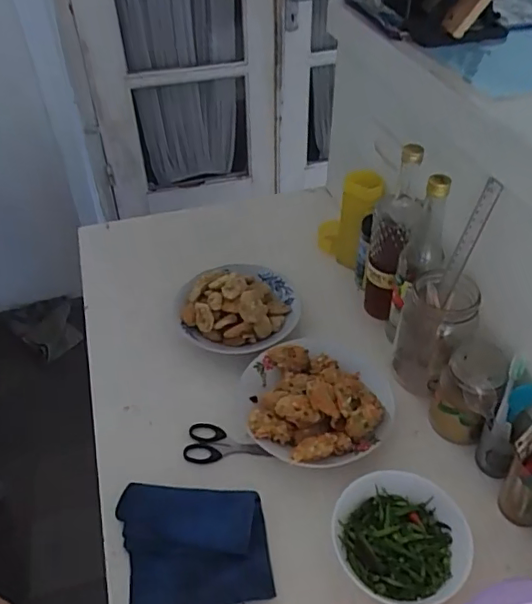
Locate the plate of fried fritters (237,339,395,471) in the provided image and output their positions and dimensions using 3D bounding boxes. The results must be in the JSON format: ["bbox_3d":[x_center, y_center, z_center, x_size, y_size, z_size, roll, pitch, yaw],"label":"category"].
[{"bbox_3d":[0.072,0.120,0.742,0.213,0.054,0.199,-24,47,-22],"label":"plate of fried fritters"}]

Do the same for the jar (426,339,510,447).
[{"bbox_3d":[0.252,0.109,0.708,0.080,0.128,0.073,-1,43,1],"label":"jar"}]

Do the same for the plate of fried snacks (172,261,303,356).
[{"bbox_3d":[-0.043,-0.005,0.870,0.188,0.062,0.185,-1,43,1],"label":"plate of fried snacks"}]

